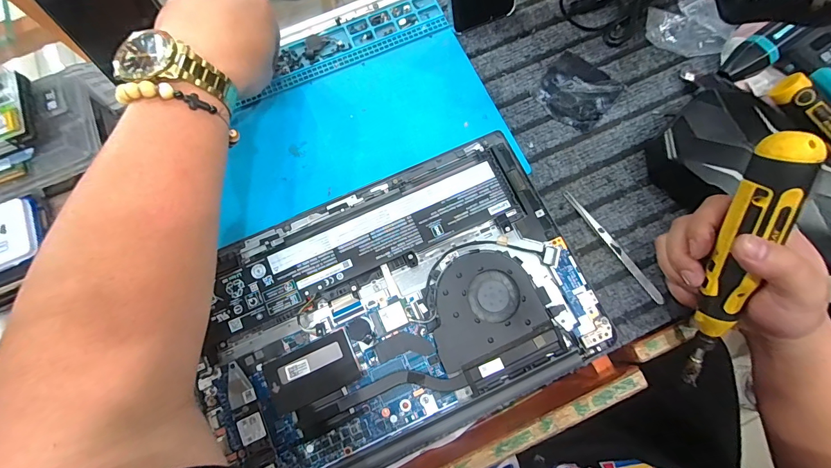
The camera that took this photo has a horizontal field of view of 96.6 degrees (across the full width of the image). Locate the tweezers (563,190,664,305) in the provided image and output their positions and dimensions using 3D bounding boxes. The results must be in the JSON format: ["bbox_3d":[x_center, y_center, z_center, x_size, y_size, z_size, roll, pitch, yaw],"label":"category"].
[{"bbox_3d":[0.191,0.010,0.357,0.012,0.009,0.133,-35,78,-8],"label":"tweezers"}]

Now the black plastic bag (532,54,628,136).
[{"bbox_3d":[0.176,-0.155,0.403,0.076,0.004,0.078,41,80,10],"label":"black plastic bag"}]

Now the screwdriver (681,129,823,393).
[{"bbox_3d":[0.246,0.032,0.285,0.028,0.027,0.214,-2,117,0],"label":"screwdriver"}]

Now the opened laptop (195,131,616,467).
[{"bbox_3d":[-0.021,0.066,0.341,0.335,0.019,0.229,-24,76,-5],"label":"opened laptop"}]

